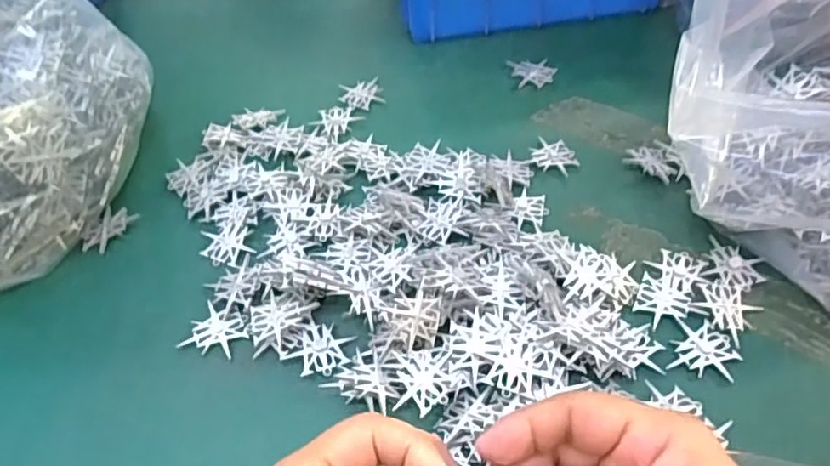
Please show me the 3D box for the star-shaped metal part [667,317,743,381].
[{"bbox_3d":[0.161,0.063,0.341,0.033,0.004,0.031,15,54,15],"label":"star-shaped metal part"}]

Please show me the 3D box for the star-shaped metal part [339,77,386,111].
[{"bbox_3d":[-0.042,-0.111,0.496,0.032,0.004,0.031,-14,52,-8],"label":"star-shaped metal part"}]

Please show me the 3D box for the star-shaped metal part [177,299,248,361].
[{"bbox_3d":[-0.116,0.058,0.366,0.033,0.005,0.030,13,53,13],"label":"star-shaped metal part"}]

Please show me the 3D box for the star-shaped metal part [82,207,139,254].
[{"bbox_3d":[-0.208,-0.003,0.420,0.024,0.008,0.037,21,55,19],"label":"star-shaped metal part"}]

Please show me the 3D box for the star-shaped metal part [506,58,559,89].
[{"bbox_3d":[0.096,-0.129,0.503,0.035,0.005,0.031,-9,52,-4],"label":"star-shaped metal part"}]

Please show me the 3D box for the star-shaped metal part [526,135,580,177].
[{"bbox_3d":[0.100,-0.055,0.443,0.034,0.005,0.032,17,54,16],"label":"star-shaped metal part"}]

